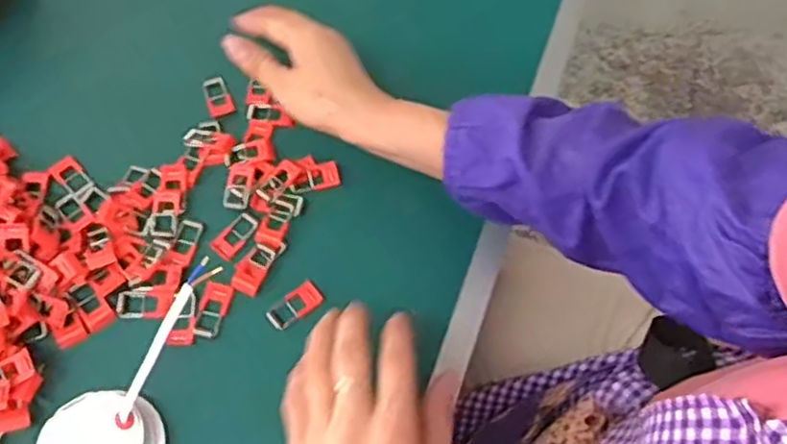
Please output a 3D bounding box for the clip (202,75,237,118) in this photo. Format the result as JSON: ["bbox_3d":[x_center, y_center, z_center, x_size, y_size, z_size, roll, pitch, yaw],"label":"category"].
[{"bbox_3d":[-0.137,-0.098,0.539,0.020,0.009,0.039,-18,65,-12],"label":"clip"}]

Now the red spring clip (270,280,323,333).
[{"bbox_3d":[-0.067,0.056,0.468,0.038,0.008,0.019,-33,69,-18],"label":"red spring clip"}]

